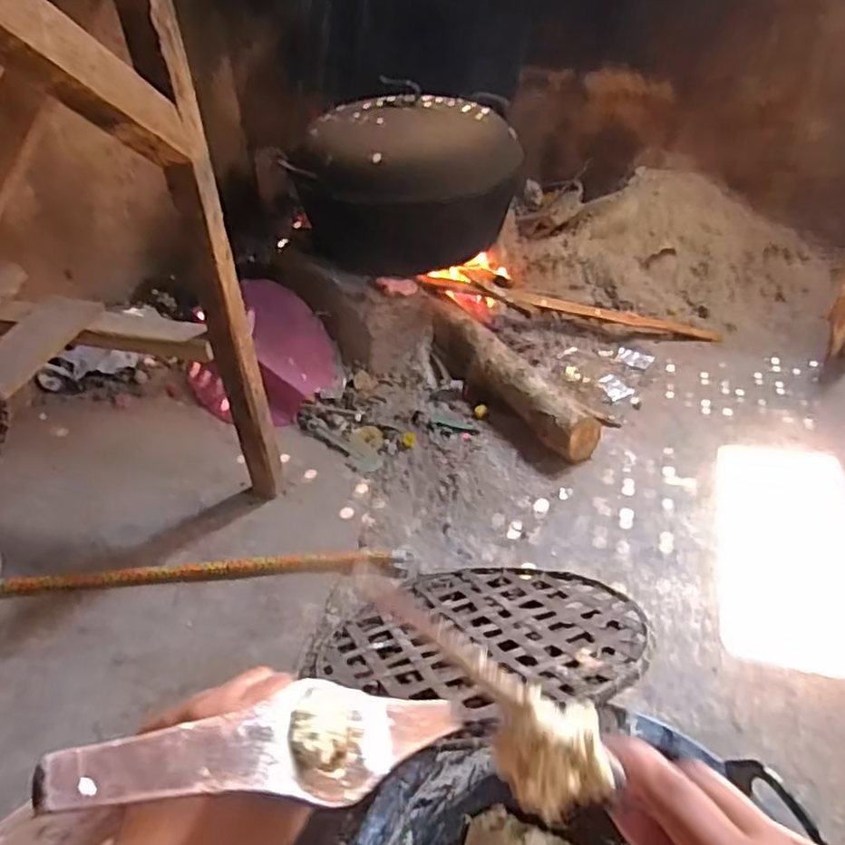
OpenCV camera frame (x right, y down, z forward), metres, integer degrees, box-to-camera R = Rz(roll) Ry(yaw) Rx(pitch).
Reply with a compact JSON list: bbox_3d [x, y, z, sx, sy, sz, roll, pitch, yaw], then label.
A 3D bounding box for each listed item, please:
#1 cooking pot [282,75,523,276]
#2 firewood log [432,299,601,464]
[{"bbox_3d":[-0.028,-0.550,1.555,0.475,0.293,0.474,0,40,5],"label":"cooking pot"},{"bbox_3d":[0.158,-0.091,1.400,0.082,0.098,0.491,-25,44,-23],"label":"firewood log"}]

